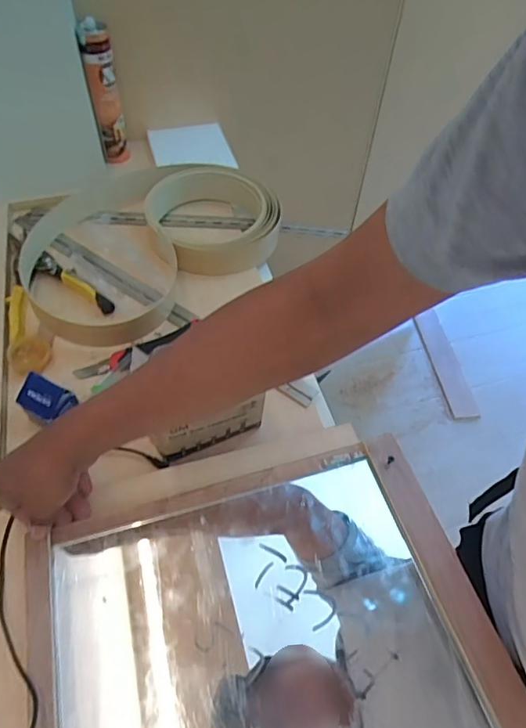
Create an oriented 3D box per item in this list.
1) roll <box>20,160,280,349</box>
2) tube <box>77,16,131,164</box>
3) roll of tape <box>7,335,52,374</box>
[{"bbox_3d":[-0.191,-0.220,0.781,0.430,0.059,0.334,-36,62,-25],"label":"roll"},{"bbox_3d":[-0.274,-0.461,0.851,0.052,0.213,0.056,-4,51,-7],"label":"tube"},{"bbox_3d":[-0.307,-0.013,0.642,0.050,0.020,0.050,2,51,-2],"label":"roll of tape"}]

